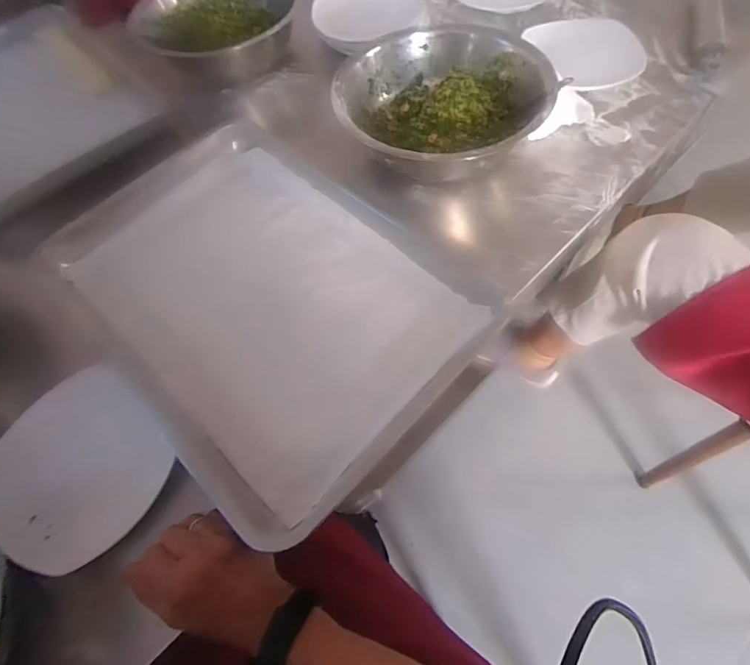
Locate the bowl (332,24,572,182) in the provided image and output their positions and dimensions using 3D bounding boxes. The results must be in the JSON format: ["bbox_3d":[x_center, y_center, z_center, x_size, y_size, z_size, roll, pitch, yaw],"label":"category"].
[{"bbox_3d":[0.089,-0.315,0.616,0.264,0.088,0.267,-1,62,2],"label":"bowl"}]

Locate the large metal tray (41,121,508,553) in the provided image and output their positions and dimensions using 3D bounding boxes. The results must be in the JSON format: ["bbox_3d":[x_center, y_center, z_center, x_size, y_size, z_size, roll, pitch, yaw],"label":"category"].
[{"bbox_3d":[-0.146,-0.052,0.528,0.505,0.065,0.332,38,74,25],"label":"large metal tray"}]

